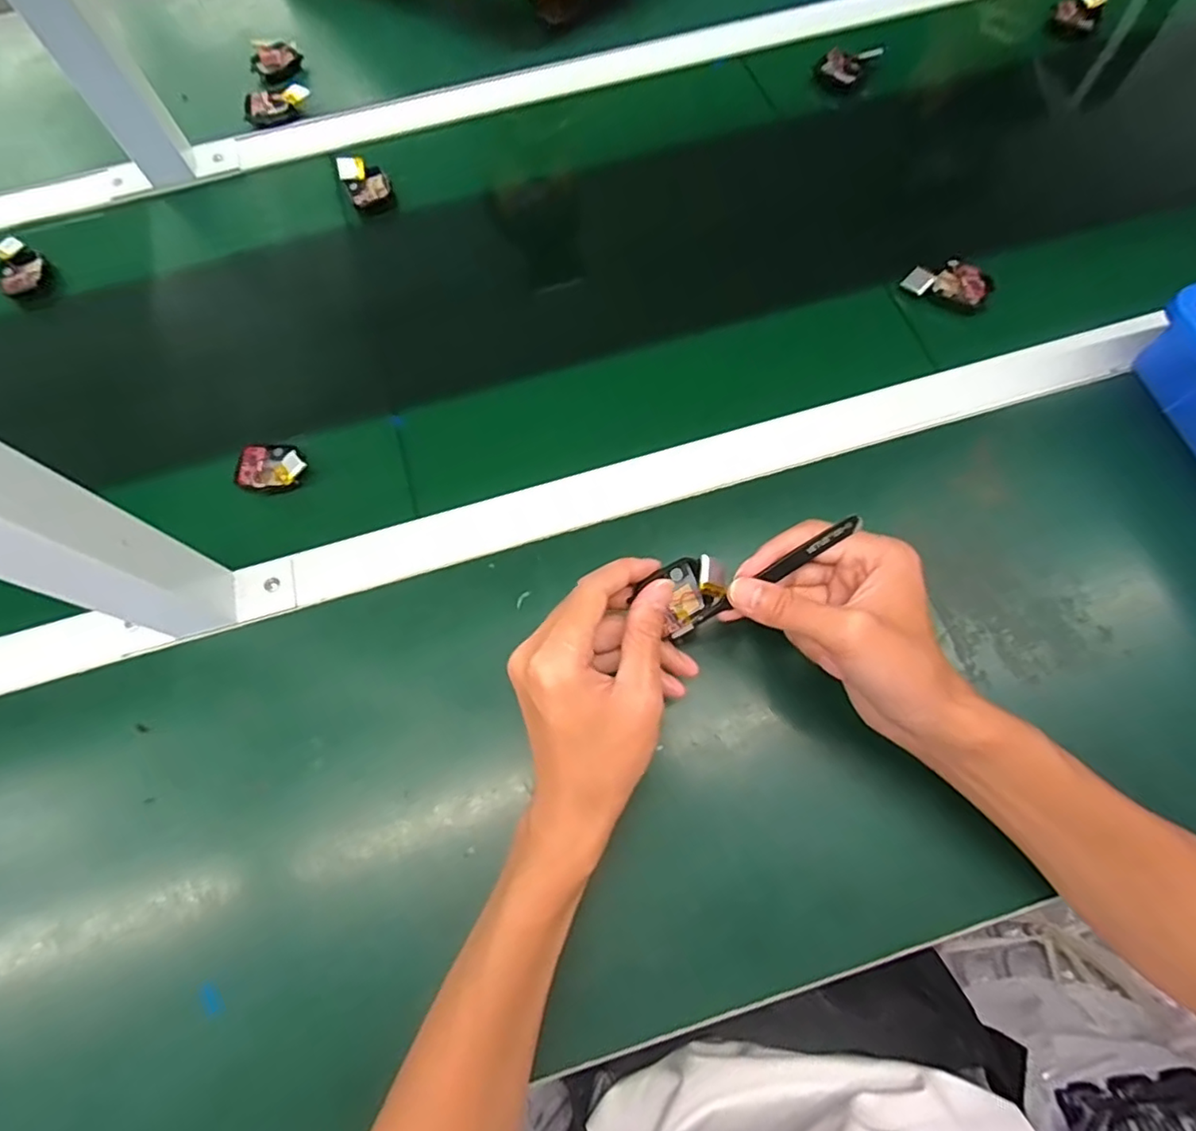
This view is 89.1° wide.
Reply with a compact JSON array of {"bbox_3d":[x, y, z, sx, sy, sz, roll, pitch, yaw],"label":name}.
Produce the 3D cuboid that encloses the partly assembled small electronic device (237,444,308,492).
[{"bbox_3d":[-0.241,-0.074,0.449,0.052,0.012,0.035,-3,64,-1],"label":"partly assembled small electronic device"}]

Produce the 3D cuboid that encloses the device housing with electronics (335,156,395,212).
[{"bbox_3d":[-0.209,-0.346,0.546,0.038,0.019,0.048,-26,67,-12],"label":"device housing with electronics"}]

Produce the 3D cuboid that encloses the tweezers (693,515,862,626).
[{"bbox_3d":[0.098,0.004,0.335,0.103,0.009,0.008,-32,72,3],"label":"tweezers"}]

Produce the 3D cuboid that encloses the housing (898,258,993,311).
[{"bbox_3d":[0.283,-0.230,0.491,0.064,0.017,0.034,20,72,9],"label":"housing"}]

